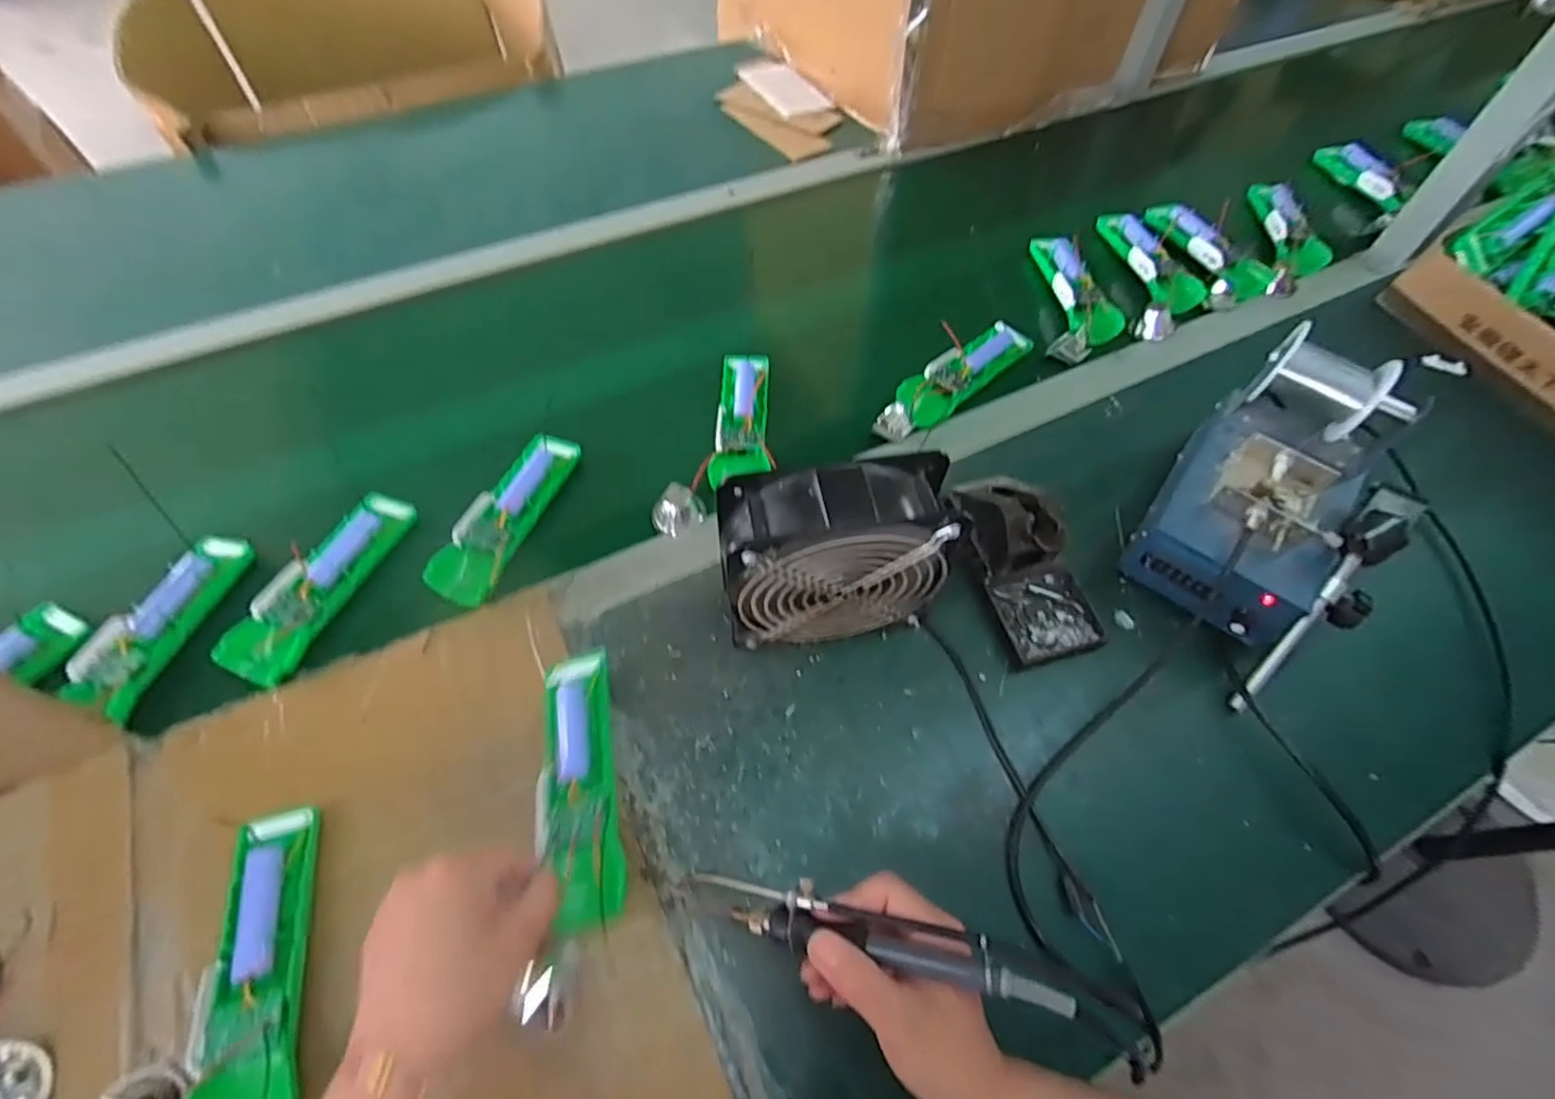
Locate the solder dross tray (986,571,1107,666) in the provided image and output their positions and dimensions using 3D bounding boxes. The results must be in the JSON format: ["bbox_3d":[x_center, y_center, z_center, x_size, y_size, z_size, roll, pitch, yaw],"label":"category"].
[{"bbox_3d":[0.205,0.049,0.508,0.070,0.010,0.067,-11,60,-9],"label":"solder dross tray"}]

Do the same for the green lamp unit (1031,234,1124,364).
[{"bbox_3d":[0.310,-0.262,0.681,0.067,0.023,0.179,4,59,0],"label":"green lamp unit"}]

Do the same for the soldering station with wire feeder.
[{"bbox_3d":[0.377,-0.038,0.493,0.149,0.130,0.249,38,64,19],"label":"soldering station with wire feeder"}]

